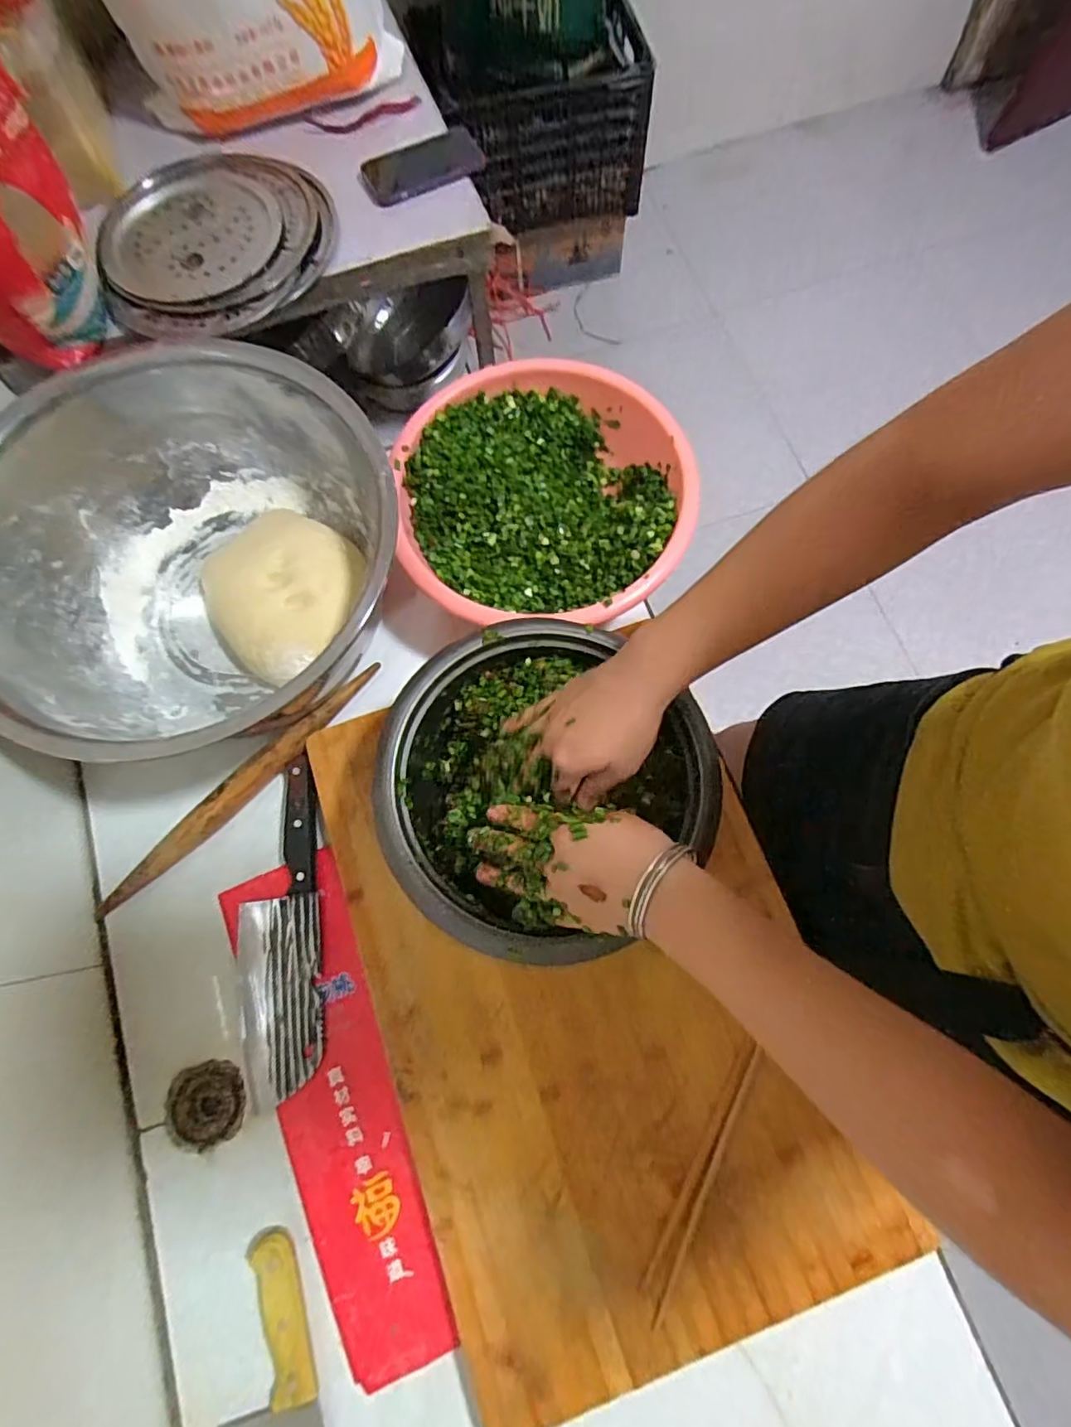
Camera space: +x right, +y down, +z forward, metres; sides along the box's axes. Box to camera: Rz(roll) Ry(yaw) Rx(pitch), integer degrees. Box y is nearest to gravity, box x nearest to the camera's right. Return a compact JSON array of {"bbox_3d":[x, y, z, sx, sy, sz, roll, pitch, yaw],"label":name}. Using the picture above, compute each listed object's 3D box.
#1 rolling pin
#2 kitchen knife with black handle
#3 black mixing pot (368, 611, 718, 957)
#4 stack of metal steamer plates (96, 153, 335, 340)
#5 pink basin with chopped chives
[{"bbox_3d":[-0.276,0.065,0.564,0.030,0.024,0.321,44,80,9],"label":"rolling pin"},{"bbox_3d":[-0.236,0.192,0.535,0.076,0.016,0.289,-6,76,-2],"label":"kitchen knife with black handle"},{"bbox_3d":[-0.002,0.055,0.482,0.227,0.108,0.240,0,76,0],"label":"black mixing pot"},{"bbox_3d":[-0.386,-0.573,0.710,0.244,0.024,0.289,10,75,4],"label":"stack of metal steamer plates"},{"bbox_3d":[0.003,-0.210,0.594,0.266,0.092,0.269,1,76,0],"label":"pink basin with chopped chives"}]

